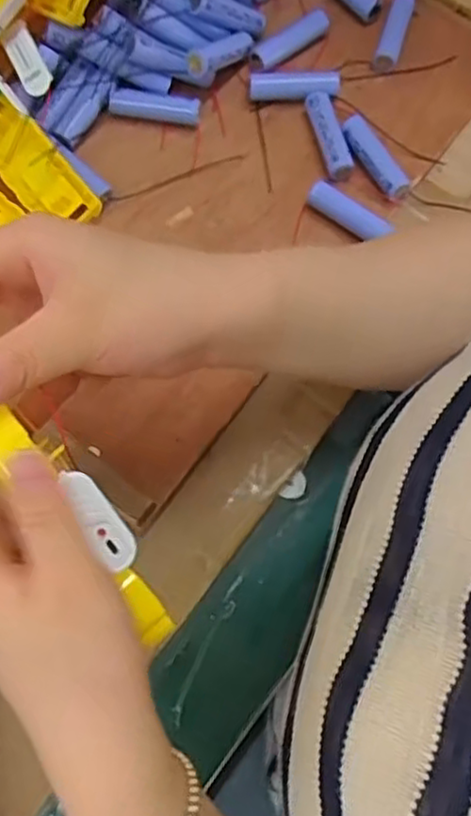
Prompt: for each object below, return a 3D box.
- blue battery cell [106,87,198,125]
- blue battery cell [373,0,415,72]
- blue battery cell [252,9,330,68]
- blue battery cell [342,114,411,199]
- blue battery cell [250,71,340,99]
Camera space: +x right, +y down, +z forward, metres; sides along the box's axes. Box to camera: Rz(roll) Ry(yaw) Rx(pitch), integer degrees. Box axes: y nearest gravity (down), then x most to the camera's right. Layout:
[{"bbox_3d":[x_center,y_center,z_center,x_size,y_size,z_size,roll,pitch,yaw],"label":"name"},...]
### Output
[{"bbox_3d":[-0.058,-0.217,0.502,0.062,0.019,0.018,6,72,1],"label":"blue battery cell"},{"bbox_3d":[0.124,-0.293,0.545,0.018,0.015,0.076,17,73,5],"label":"blue battery cell"},{"bbox_3d":[0.042,-0.275,0.523,0.067,0.019,0.017,-35,76,-11],"label":"blue battery cell"},{"bbox_3d":[0.101,-0.182,0.505,0.020,0.017,0.067,-33,75,-10],"label":"blue battery cell"},{"bbox_3d":[0.044,-0.238,0.517,0.066,0.023,0.017,1,72,0],"label":"blue battery cell"}]

